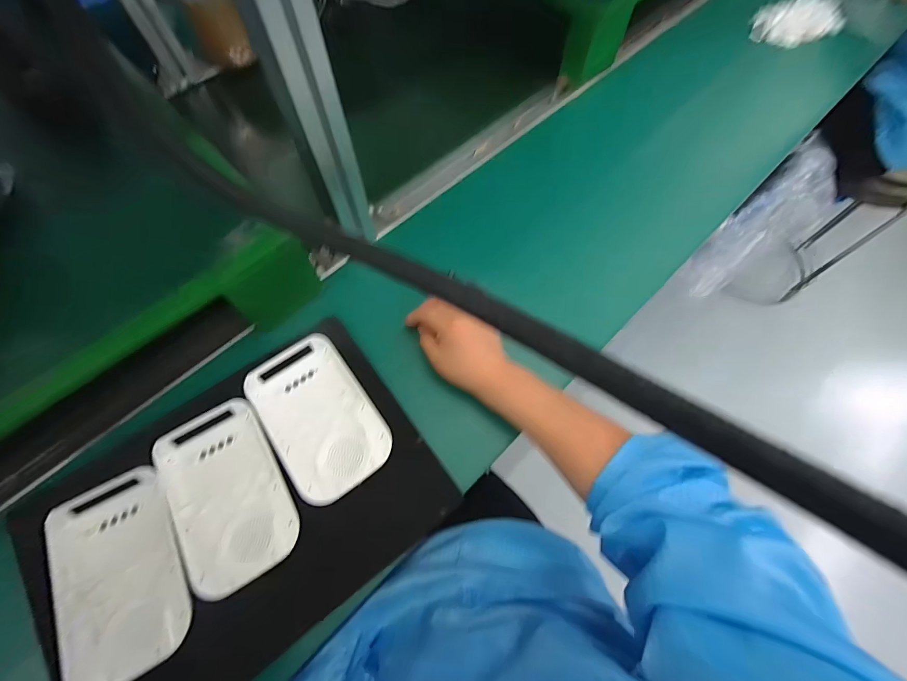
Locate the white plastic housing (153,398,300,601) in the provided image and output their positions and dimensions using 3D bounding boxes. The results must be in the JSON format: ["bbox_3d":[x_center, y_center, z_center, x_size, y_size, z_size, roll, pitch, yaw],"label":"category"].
[{"bbox_3d":[-0.212,0.140,0.357,0.100,0.012,0.159,-30,70,-15],"label":"white plastic housing"}]

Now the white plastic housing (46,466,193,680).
[{"bbox_3d":[-0.291,0.203,0.330,0.100,0.023,0.158,-26,65,-11],"label":"white plastic housing"}]

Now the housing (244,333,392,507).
[{"bbox_3d":[-0.138,0.076,0.399,0.099,0.030,0.163,-33,71,-16],"label":"housing"}]

